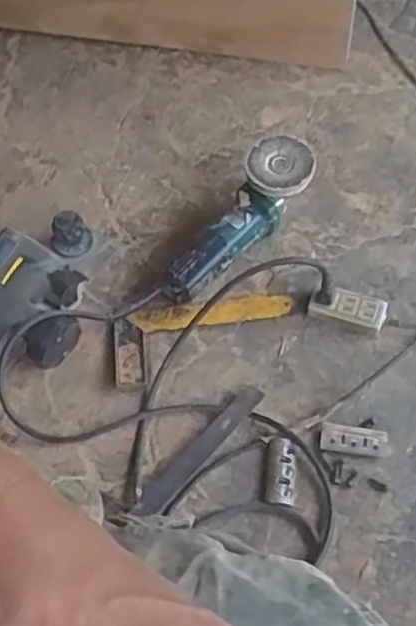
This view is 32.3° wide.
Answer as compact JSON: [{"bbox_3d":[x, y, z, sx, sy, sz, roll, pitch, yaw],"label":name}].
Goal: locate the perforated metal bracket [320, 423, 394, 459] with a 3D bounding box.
[{"bbox_3d":[0.180,0.157,0.876,0.085,0.010,0.036,10,59,7],"label":"perforated metal bracket"}]

